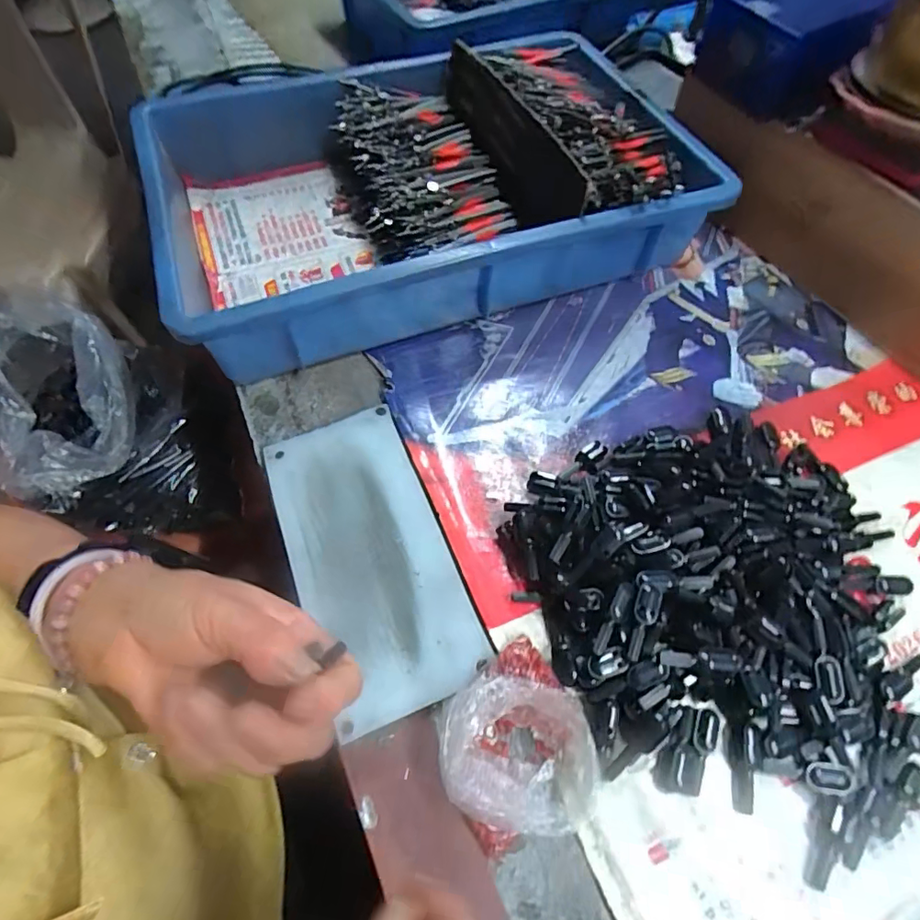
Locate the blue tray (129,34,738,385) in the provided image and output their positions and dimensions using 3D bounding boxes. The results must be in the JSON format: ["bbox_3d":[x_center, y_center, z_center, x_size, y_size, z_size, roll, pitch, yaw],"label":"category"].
[{"bbox_3d":[-0.034,-0.243,0.457,0.412,0.089,0.294,-18,61,-11],"label":"blue tray"}]

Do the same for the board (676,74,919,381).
[{"bbox_3d":[0.290,-0.191,0.425,0.020,0.097,0.313,-27,63,-17],"label":"board"}]

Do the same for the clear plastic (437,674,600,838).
[{"bbox_3d":[0.028,0.147,0.262,0.082,0.037,0.065,7,59,4],"label":"clear plastic"}]

